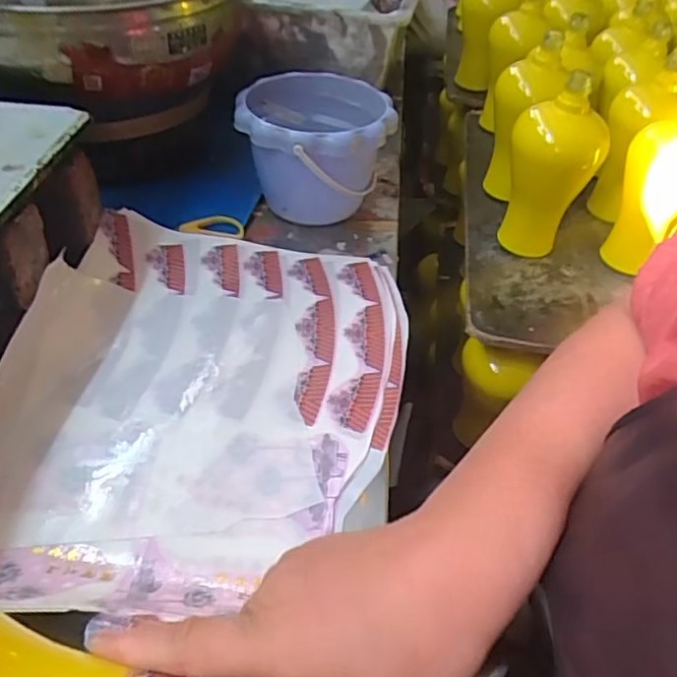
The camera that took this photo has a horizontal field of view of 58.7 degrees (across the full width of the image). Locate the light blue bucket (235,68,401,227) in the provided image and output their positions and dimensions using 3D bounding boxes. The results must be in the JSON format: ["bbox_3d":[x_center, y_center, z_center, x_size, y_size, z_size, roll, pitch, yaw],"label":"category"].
[{"bbox_3d":[-0.029,-0.194,0.644,0.148,0.121,0.148,3,44,-3],"label":"light blue bucket"}]

